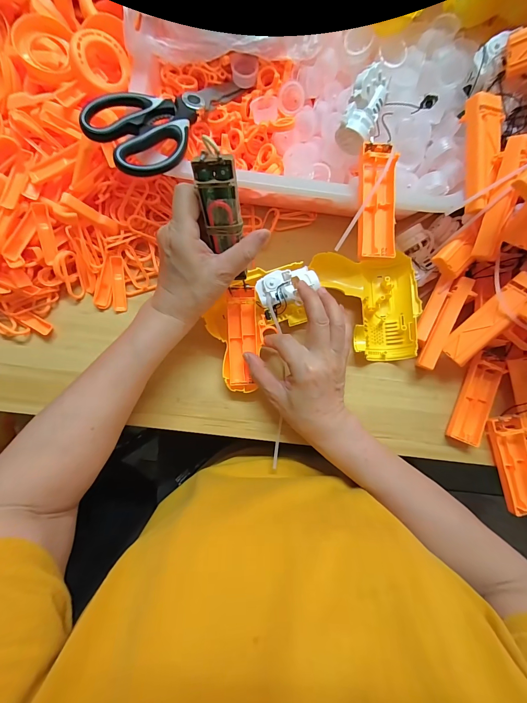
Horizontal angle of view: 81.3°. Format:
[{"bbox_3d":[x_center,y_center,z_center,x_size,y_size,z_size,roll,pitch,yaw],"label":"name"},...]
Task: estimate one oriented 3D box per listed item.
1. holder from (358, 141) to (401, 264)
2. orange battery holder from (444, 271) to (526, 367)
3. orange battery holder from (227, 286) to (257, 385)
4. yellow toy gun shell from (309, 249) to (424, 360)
[{"bbox_3d":[0.109,-0.143,0.295,0.034,0.028,0.107,2,81,-3],"label":"holder"},{"bbox_3d":[0.241,-0.033,0.326,0.108,0.018,0.031,-52,53,17],"label":"orange battery holder"},{"bbox_3d":[-0.025,-0.018,0.349,0.032,0.022,0.108,2,93,-3],"label":"orange battery holder"},{"bbox_3d":[0.122,-0.054,0.368,0.114,0.031,0.125,-1,81,-3],"label":"yellow toy gun shell"}]

